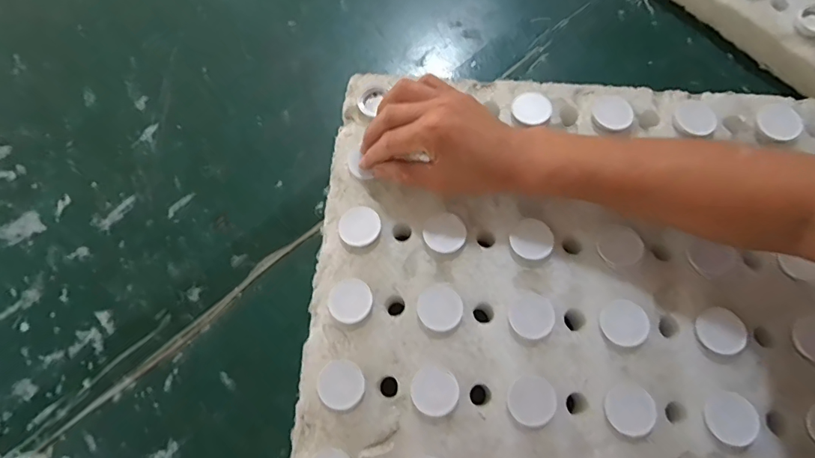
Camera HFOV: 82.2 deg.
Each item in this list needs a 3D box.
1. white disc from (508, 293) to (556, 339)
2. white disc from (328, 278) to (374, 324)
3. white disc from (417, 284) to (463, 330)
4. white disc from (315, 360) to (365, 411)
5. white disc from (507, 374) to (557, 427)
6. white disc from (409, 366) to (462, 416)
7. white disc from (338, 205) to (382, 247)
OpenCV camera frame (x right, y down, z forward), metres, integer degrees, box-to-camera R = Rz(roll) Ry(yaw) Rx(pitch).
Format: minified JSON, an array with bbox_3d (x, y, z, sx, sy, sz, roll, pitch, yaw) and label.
[{"bbox_3d":[0.095,0.066,0.358,0.034,0.004,0.033,-1,72,2],"label":"white disc"},{"bbox_3d":[-0.044,0.057,0.365,0.033,0.011,0.033,-1,72,2],"label":"white disc"},{"bbox_3d":[0.025,0.061,0.362,0.034,0.009,0.033,-1,72,2],"label":"white disc"},{"bbox_3d":[-0.049,0.115,0.346,0.033,0.005,0.034,-1,72,2],"label":"white disc"},{"bbox_3d":[0.090,0.125,0.340,0.034,0.009,0.033,-1,72,2],"label":"white disc"},{"bbox_3d":[0.020,0.119,0.342,0.033,0.008,0.035,-1,72,2],"label":"white disc"},{"bbox_3d":[-0.039,-0.002,0.384,0.034,0.008,0.033,-1,72,2],"label":"white disc"}]

